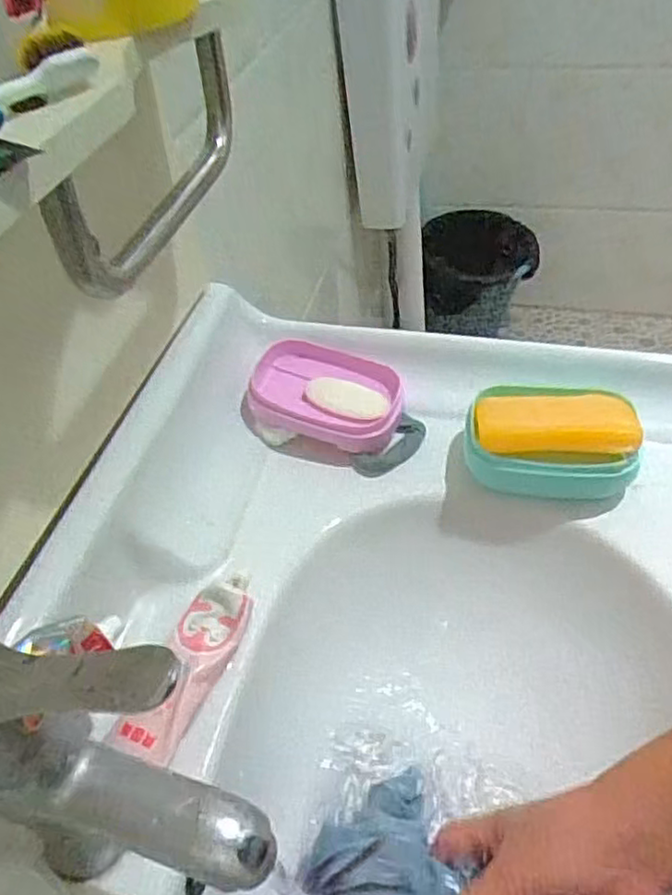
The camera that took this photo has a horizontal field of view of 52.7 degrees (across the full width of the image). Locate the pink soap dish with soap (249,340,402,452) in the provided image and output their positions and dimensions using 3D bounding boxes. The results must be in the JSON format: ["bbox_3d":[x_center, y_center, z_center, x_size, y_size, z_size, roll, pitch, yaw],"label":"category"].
[{"bbox_3d":[-0.008,-0.042,0.542,0.120,0.037,0.084,9,48,16],"label":"pink soap dish with soap"}]

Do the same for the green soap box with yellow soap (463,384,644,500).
[{"bbox_3d":[0.154,-0.006,0.495,0.116,0.055,0.080,1,46,8],"label":"green soap box with yellow soap"}]

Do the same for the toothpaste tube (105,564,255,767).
[{"bbox_3d":[-0.089,0.127,0.411,0.042,0.018,0.117,13,49,19],"label":"toothpaste tube"}]

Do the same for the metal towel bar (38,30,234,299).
[{"bbox_3d":[-0.092,-0.142,0.347,0.022,0.072,0.177,8,48,15],"label":"metal towel bar"}]

